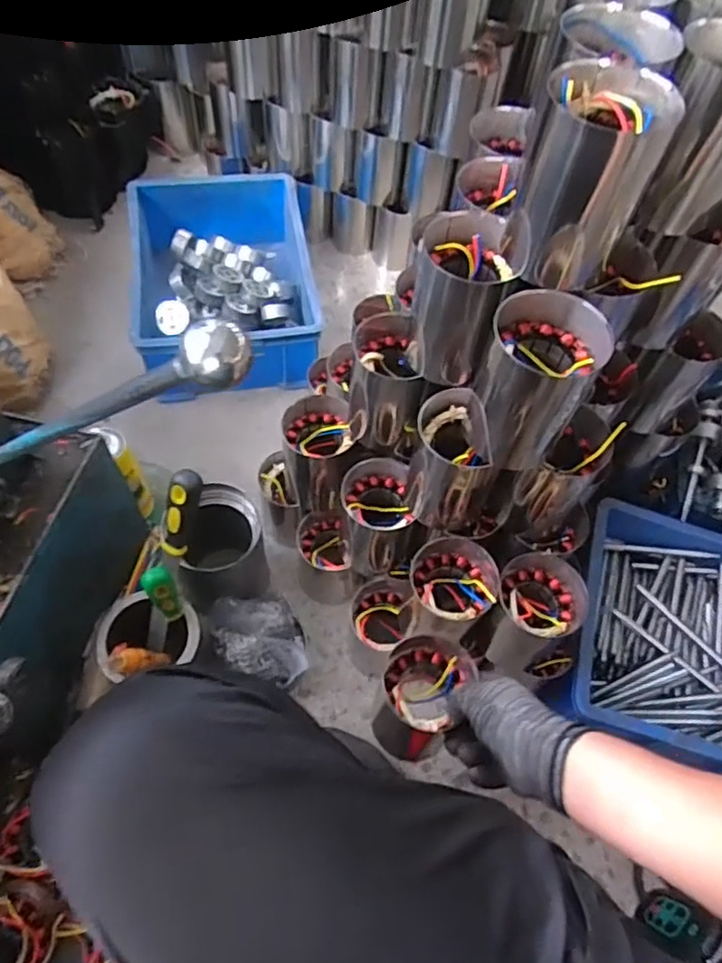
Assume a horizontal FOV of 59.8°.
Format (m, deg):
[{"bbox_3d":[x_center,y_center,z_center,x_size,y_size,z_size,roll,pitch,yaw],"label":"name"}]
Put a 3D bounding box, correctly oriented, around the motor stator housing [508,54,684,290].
[{"bbox_3d":[0.173,-0.233,0.488,0.090,0.134,0.088,24,61,10],"label":"motor stator housing"}]

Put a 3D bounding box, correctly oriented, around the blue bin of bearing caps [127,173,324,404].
[{"bbox_3d":[-0.245,-0.358,1.123,0.299,0.145,0.431,-8,60,-9],"label":"blue bin of bearing caps"}]

